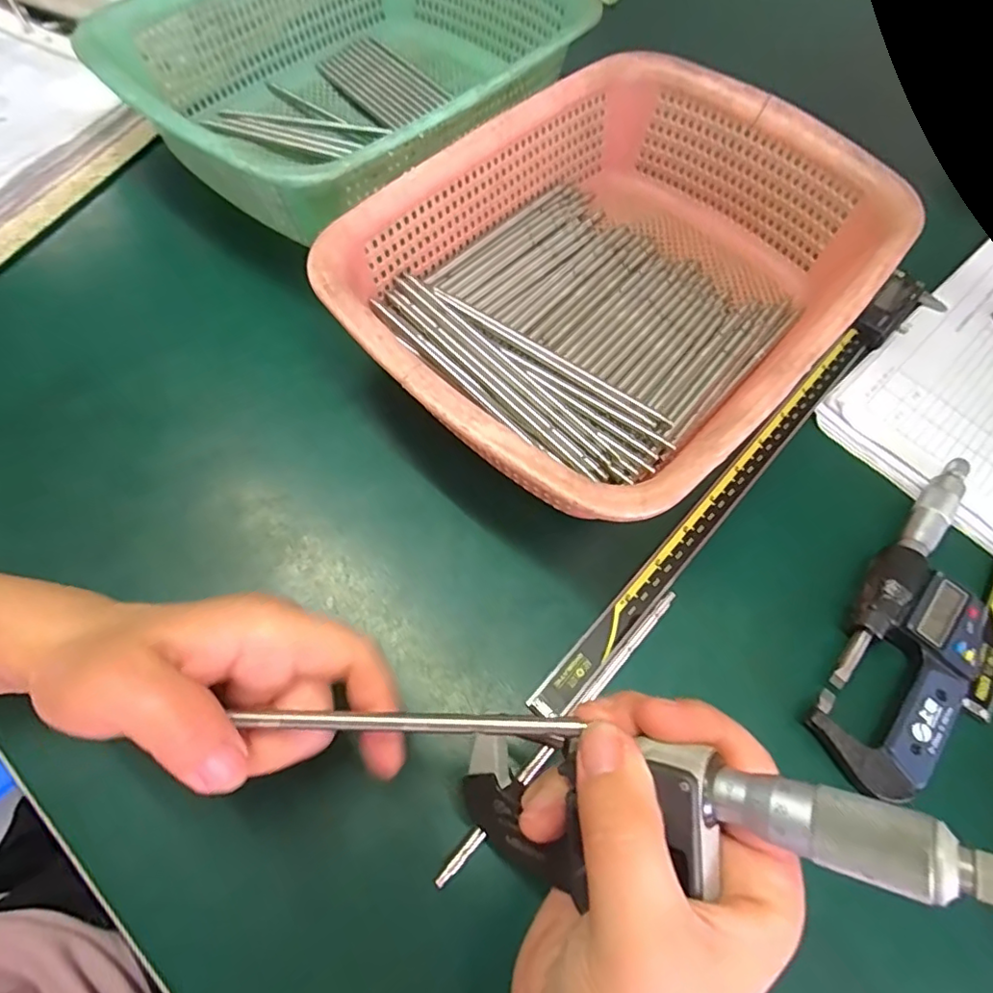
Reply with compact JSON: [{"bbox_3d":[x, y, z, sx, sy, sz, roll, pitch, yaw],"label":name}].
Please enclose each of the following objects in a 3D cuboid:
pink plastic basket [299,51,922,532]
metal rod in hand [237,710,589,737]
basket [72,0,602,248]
[{"bbox_3d":[0.066,-0.122,0.322,0.218,0.076,0.286,42,69,15],"label":"pink plastic basket"},{"bbox_3d":[-0.031,0.072,0.180,0.111,0.004,0.007,-3,65,11],"label":"metal rod in hand"},{"bbox_3d":[-0.095,-0.293,0.396,0.221,0.082,0.297,40,69,14],"label":"basket"}]

